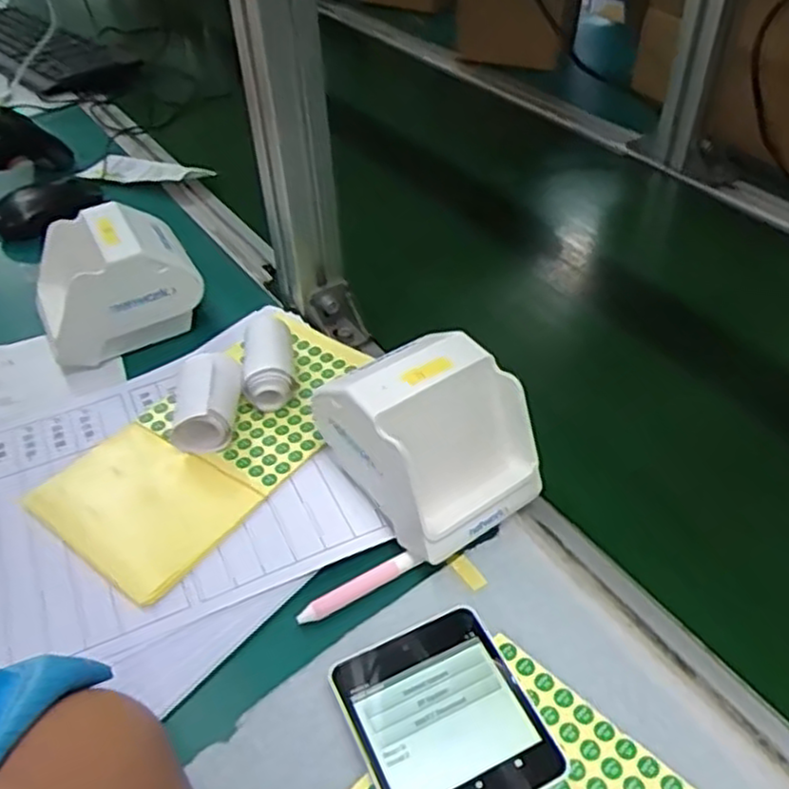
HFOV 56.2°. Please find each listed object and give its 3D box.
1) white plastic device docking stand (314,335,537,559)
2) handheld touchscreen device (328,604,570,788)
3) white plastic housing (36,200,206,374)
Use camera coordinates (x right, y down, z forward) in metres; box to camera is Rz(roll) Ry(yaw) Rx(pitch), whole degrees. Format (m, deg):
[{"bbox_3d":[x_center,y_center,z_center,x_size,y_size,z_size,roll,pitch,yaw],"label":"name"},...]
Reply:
[{"bbox_3d":[0.021,0.023,0.439,0.110,0.086,0.111,-22,47,-18],"label":"white plastic device docking stand"},{"bbox_3d":[0.024,0.160,0.360,0.083,0.019,0.097,-21,47,-17],"label":"handheld touchscreen device"},{"bbox_3d":[-0.225,-0.094,0.584,0.118,0.085,0.094,-25,48,-21],"label":"white plastic housing"}]

